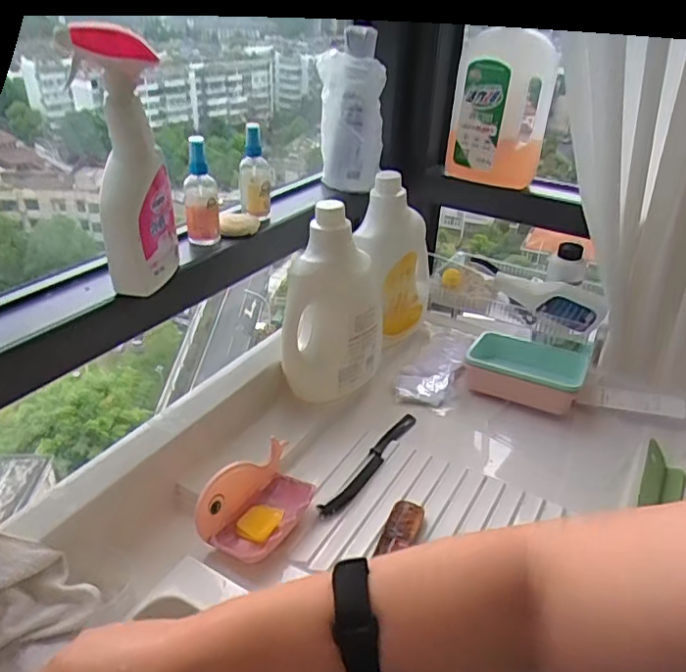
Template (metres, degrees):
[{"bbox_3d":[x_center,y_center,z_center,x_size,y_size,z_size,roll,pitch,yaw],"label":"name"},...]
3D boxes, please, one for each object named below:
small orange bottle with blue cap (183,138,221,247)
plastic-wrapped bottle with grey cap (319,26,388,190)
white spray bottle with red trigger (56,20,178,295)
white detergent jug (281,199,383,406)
[{"bbox_3d":[-0.184,-0.186,0.749,0.042,0.138,0.051,-5,32,-12],"label":"small orange bottle with blue cap"},{"bbox_3d":[0.015,-0.358,0.935,0.099,0.233,0.091,3,32,0],"label":"plastic-wrapped bottle with grey cap"},{"bbox_3d":[-0.222,-0.178,0.606,0.062,0.255,0.079,3,32,0],"label":"white spray bottle with red trigger"},{"bbox_3d":[-0.014,-0.037,0.828,0.132,0.289,0.107,5,32,4],"label":"white detergent jug"}]

